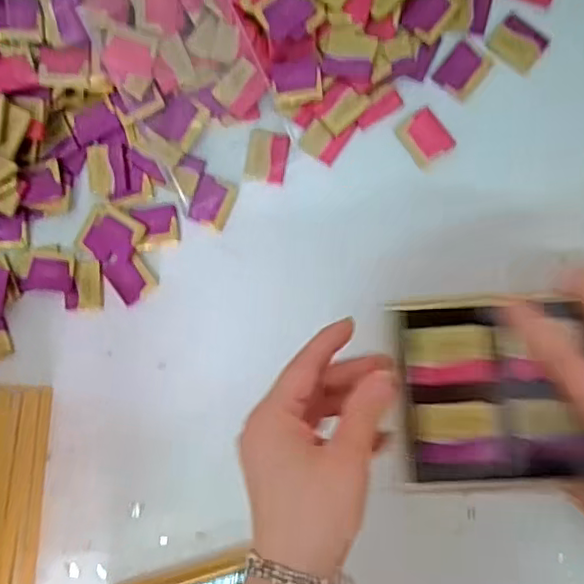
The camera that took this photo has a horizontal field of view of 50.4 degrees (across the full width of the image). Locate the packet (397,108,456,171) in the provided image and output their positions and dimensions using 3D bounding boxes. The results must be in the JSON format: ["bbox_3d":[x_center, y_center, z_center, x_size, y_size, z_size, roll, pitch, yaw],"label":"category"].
[{"bbox_3d":[0.104,-0.121,0.481,0.033,0.004,0.039,-37,85,4],"label":"packet"}]

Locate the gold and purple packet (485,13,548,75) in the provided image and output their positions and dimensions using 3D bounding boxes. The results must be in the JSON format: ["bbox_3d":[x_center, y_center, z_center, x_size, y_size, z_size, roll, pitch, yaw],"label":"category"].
[{"bbox_3d":[0.174,-0.191,0.477,0.039,0.004,0.036,37,93,6],"label":"gold and purple packet"}]

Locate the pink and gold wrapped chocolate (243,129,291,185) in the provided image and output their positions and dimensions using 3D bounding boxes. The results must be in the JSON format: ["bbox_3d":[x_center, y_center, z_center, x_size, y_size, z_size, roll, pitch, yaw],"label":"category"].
[{"bbox_3d":[-0.021,-0.108,0.496,0.033,0.008,0.040,12,90,6],"label":"pink and gold wrapped chocolate"}]

